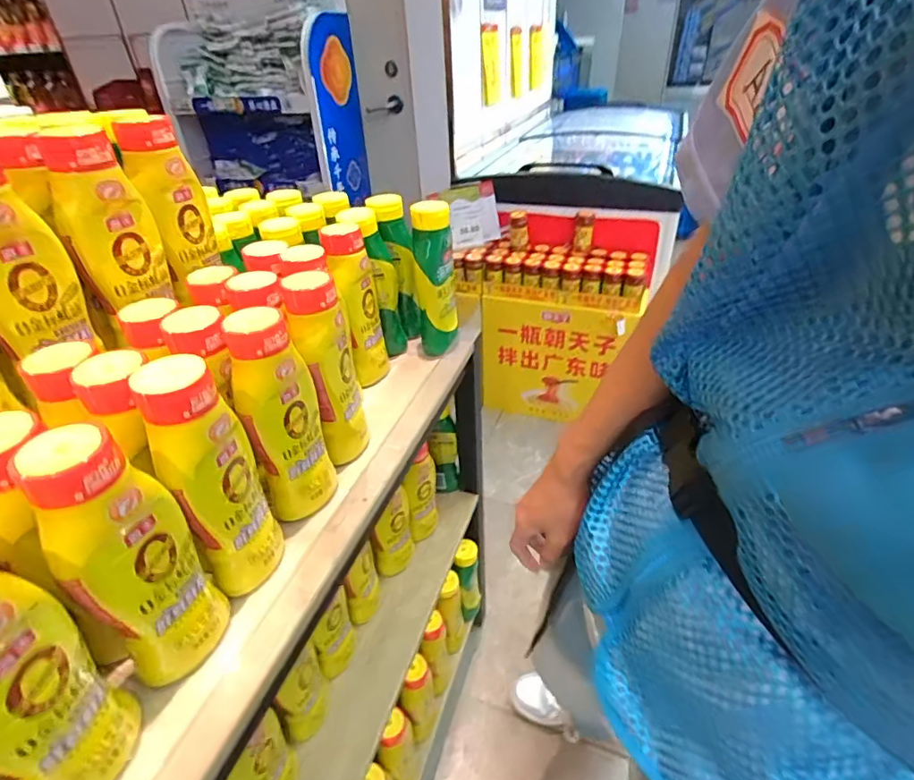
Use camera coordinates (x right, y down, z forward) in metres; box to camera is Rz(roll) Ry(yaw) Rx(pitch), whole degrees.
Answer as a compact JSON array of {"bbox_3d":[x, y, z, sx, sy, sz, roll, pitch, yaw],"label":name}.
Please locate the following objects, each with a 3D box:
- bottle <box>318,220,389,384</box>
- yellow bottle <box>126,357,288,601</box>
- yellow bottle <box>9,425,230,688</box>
[{"bbox_3d":[-0.134,-0.110,0.682,0.056,0.211,0.072,-9,35,-8],"label":"bottle"},{"bbox_3d":[-0.197,0.078,0.415,0.057,0.212,0.053,-15,36,-17],"label":"yellow bottle"},{"bbox_3d":[-0.224,0.123,0.351,0.056,0.206,0.053,-12,35,-13],"label":"yellow bottle"}]

